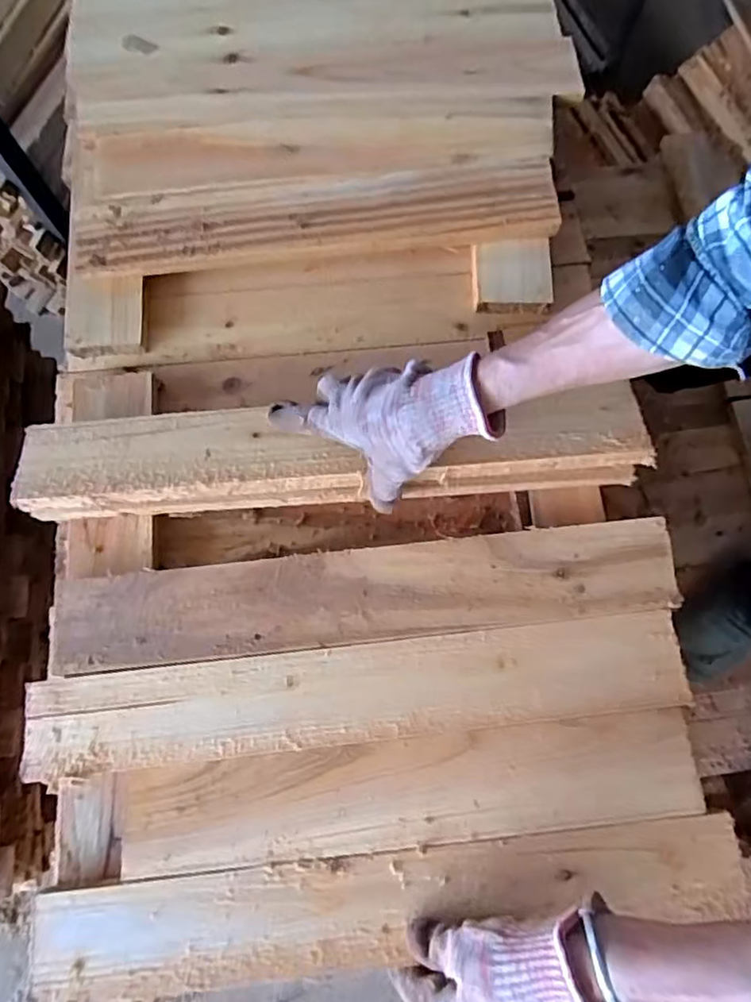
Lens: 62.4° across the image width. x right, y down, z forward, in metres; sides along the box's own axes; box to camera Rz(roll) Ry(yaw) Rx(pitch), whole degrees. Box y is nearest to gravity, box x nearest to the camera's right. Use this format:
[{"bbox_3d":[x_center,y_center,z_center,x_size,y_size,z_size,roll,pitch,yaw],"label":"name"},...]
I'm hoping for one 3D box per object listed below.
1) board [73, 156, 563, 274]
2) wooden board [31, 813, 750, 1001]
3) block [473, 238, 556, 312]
[{"bbox_3d":[-0.056,-0.267,0.581,0.442,0.015,0.074,-6,75,-1],"label":"board"},{"bbox_3d":[0.010,0.281,0.434,0.487,0.009,0.074,-7,75,-1],"label":"wooden board"},{"bbox_3d":[0.130,-0.214,0.590,0.074,0.020,0.067,1,75,1],"label":"block"}]

